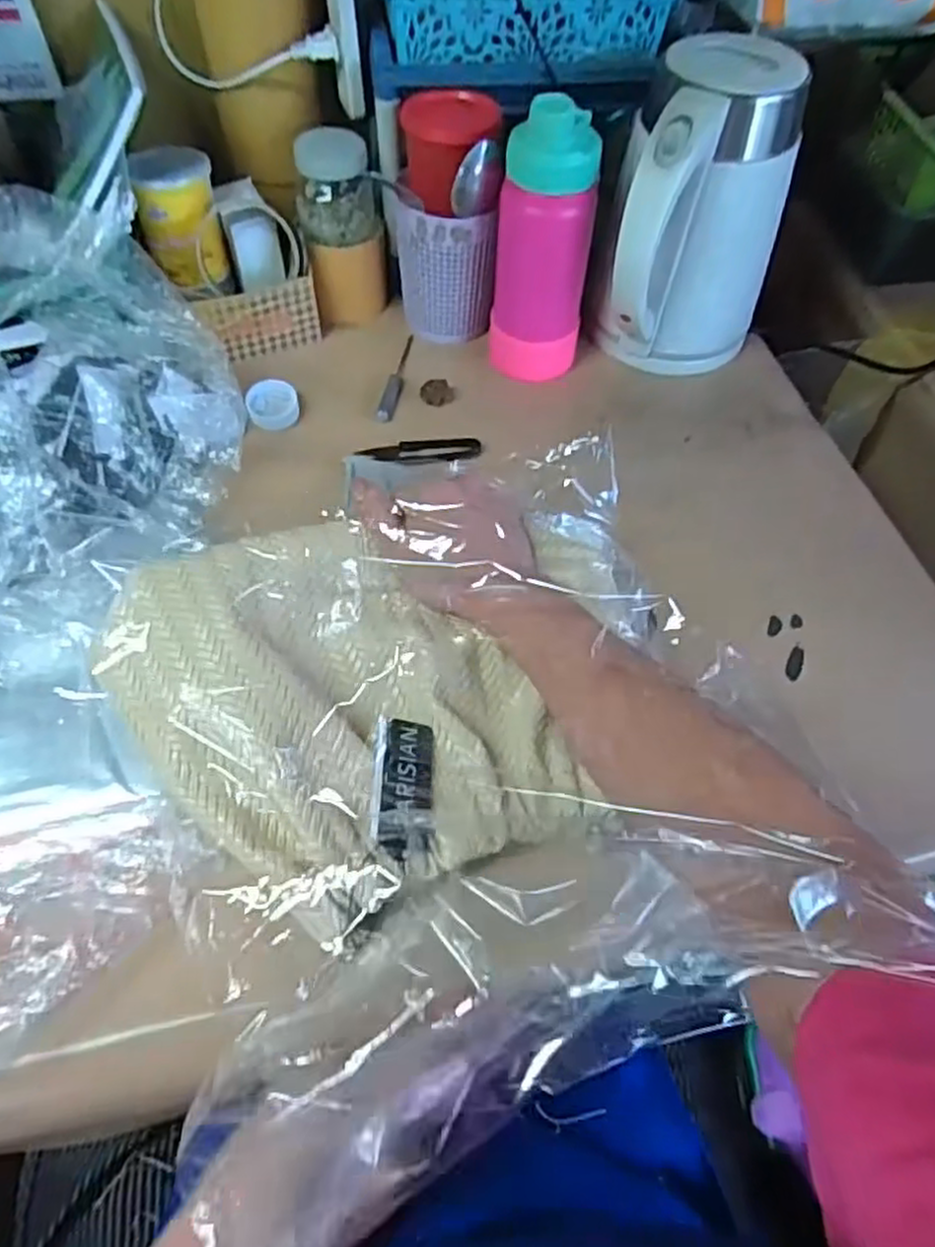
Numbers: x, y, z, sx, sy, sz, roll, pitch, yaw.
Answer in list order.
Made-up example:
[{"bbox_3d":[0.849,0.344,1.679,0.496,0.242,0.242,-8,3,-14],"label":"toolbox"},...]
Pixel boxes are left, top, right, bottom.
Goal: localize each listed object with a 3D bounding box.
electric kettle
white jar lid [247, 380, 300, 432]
[{"bbox_3d":[0.176,-0.303,0.584,0.117,0.212,0.149,31,61,16],"label":"electric kettle"},{"bbox_3d":[-0.160,-0.180,0.606,0.040,0.023,0.033,-13,59,-10],"label":"white jar lid"}]

